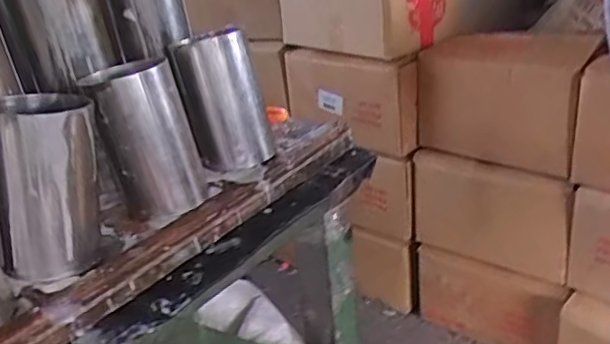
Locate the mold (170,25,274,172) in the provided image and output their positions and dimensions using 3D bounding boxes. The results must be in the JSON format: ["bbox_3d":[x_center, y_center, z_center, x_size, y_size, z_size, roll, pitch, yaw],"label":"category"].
[{"bbox_3d":[-0.081,-0.069,0.566,0.073,0.130,0.079,-14,27,-12],"label":"mold"}]

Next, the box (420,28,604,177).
[{"bbox_3d":[0.433,-0.156,1.274,0.340,0.251,0.192,15,34,37],"label":"box"}]

